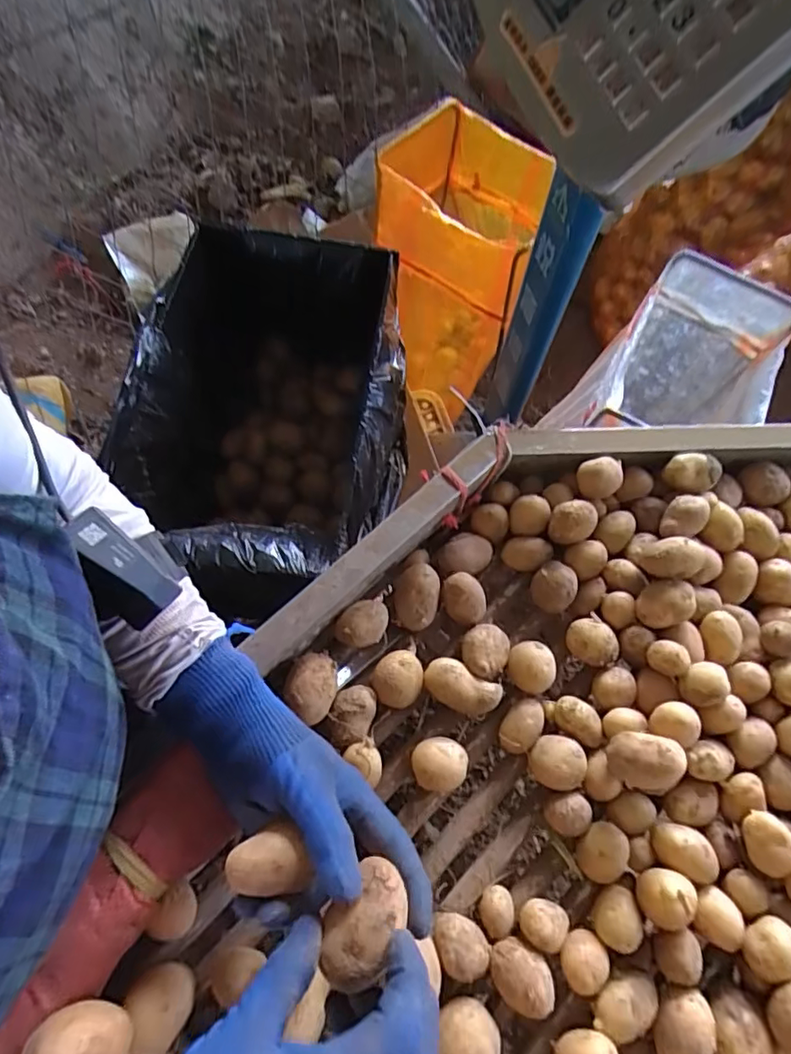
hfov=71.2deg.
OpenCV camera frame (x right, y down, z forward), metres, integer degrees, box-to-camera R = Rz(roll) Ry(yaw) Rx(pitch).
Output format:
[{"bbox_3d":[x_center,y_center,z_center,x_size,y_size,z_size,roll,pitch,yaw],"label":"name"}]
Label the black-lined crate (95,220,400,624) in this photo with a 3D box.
[{"bbox_3d":[-0.136,-0.126,0.699,0.282,0.246,0.461,3,71,-1],"label":"black-lined crate"}]

